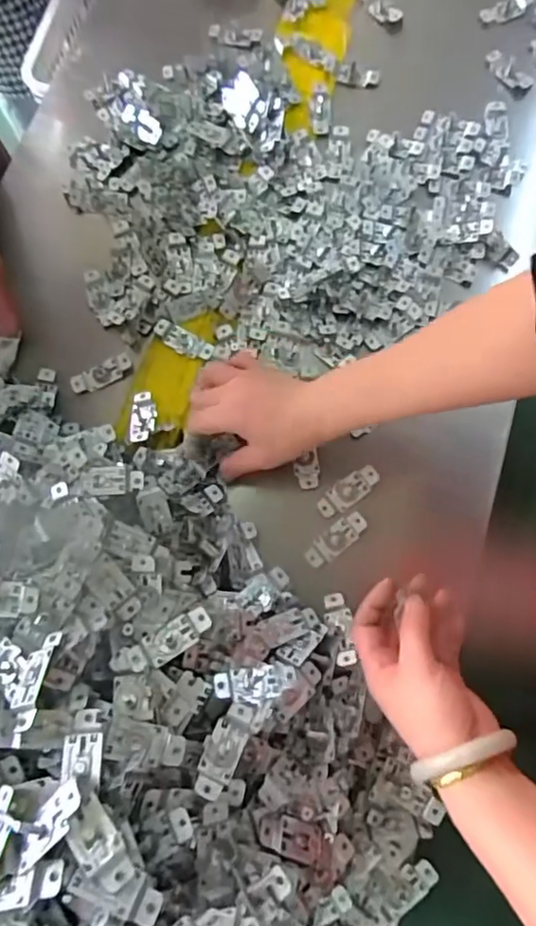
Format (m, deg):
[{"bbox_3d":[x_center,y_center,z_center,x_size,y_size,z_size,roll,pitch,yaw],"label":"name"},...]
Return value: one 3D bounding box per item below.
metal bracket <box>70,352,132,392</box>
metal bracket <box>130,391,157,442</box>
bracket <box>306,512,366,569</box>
[{"bbox_3d":[-0.168,-0.090,0.571,0.062,0.020,0.022,-26,76,-6],"label":"metal bracket"},{"bbox_3d":[-0.122,-0.046,0.552,0.023,0.010,0.059,0,57,-1],"label":"metal bracket"},{"bbox_3d":[0.063,0.070,0.519,0.063,0.012,0.023,-36,77,-8],"label":"bracket"}]

